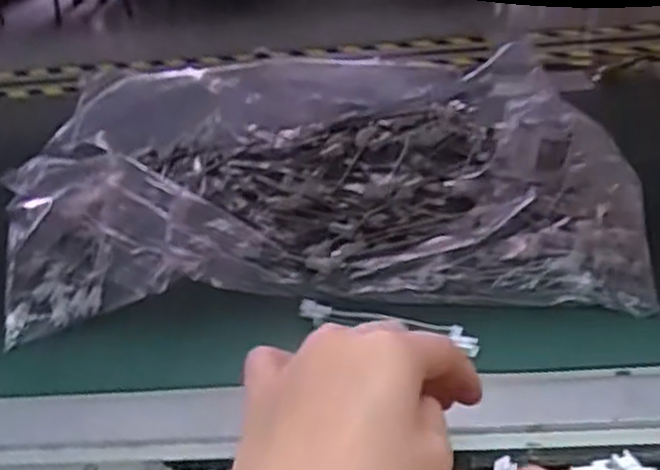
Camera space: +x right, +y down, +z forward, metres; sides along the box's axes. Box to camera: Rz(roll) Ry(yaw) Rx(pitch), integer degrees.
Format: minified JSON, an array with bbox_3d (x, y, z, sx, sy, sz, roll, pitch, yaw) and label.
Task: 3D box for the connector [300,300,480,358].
[{"bbox_3d":[0.034,0.052,0.471,0.110,0.008,0.016,9,36,18],"label":"connector"}]

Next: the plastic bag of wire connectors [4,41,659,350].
[{"bbox_3d":[-0.006,-0.071,0.634,0.451,0.070,0.364,-4,33,5],"label":"plastic bag of wire connectors"}]

